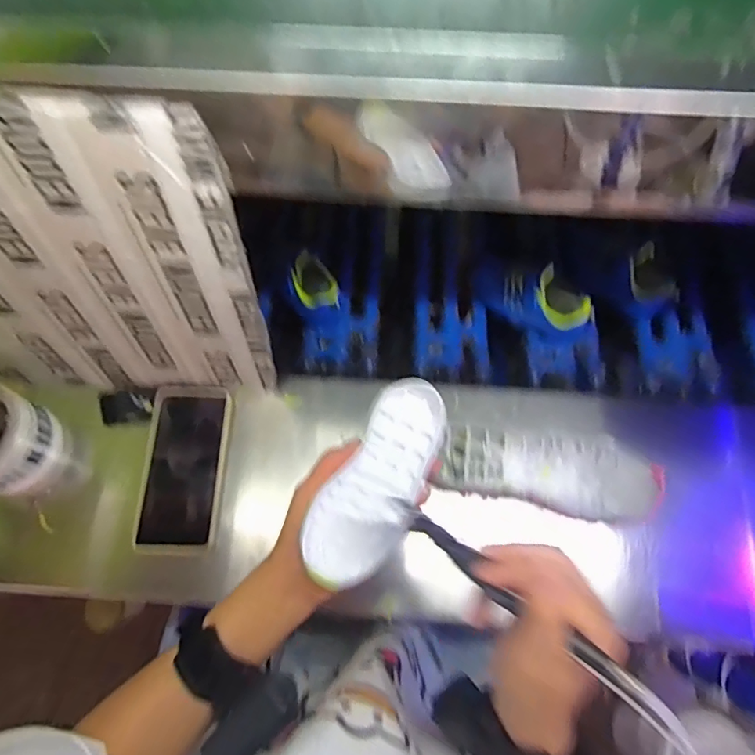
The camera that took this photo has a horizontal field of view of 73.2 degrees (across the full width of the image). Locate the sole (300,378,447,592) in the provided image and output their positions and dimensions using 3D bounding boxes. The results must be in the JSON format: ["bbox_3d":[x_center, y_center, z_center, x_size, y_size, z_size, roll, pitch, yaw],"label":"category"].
[{"bbox_3d":[0.003,0.076,0.381,0.062,0.018,0.157,26,72,10],"label":"sole"}]

